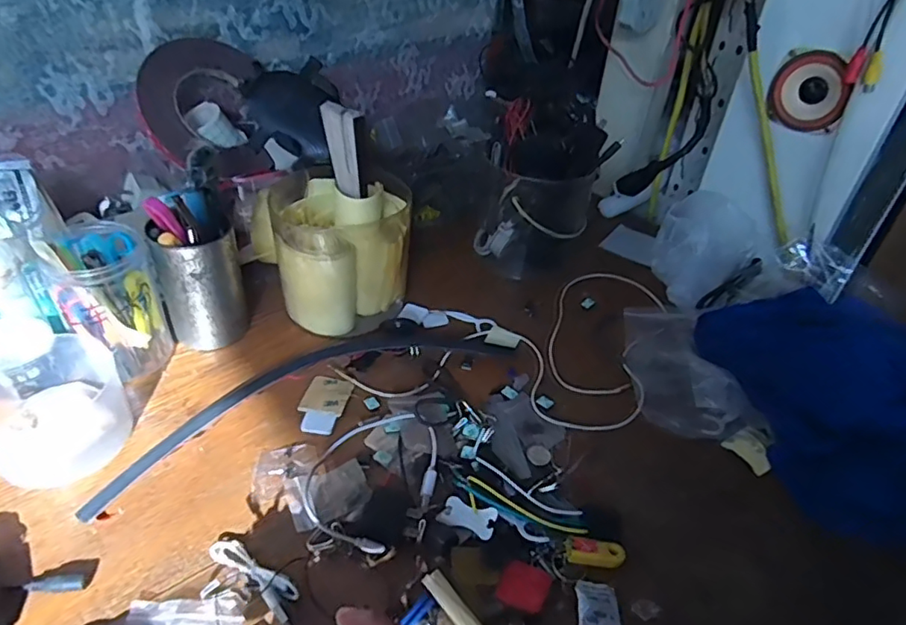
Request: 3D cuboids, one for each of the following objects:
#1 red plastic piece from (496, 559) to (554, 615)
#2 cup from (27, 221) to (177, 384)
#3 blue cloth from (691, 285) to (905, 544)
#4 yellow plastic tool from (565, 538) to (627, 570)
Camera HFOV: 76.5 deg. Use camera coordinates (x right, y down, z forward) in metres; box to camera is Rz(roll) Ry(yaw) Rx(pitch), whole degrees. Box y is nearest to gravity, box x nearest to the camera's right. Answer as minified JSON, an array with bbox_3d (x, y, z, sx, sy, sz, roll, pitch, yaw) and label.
[{"bbox_3d":[0.046,0.176,0.372,0.031,0.004,0.032,21,42,19],"label":"red plastic piece"},{"bbox_3d":[-0.278,-0.014,0.475,0.062,0.131,0.064,3,40,-2],"label":"cup"},{"bbox_3d":[0.350,0.071,0.484,0.226,0.056,0.239,-9,41,-16],"label":"blue cloth"},{"bbox_3d":[0.097,0.164,0.391,0.040,0.009,0.017,3,40,-2],"label":"yellow plastic tool"}]

